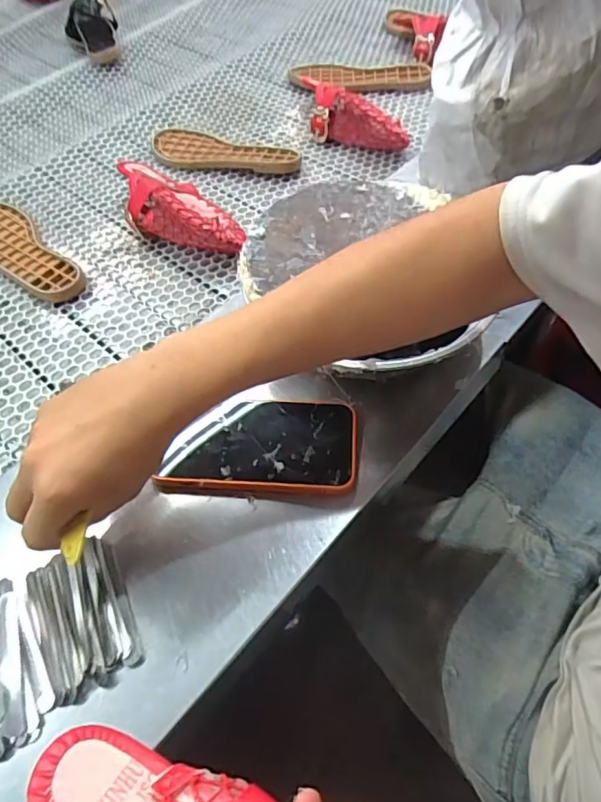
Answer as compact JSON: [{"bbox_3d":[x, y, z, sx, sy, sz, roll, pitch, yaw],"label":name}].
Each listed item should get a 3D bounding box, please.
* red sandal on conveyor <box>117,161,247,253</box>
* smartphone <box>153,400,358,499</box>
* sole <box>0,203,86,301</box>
[{"bbox_3d":[-0.154,-0.229,0.605,0.203,0.057,0.090,36,66,22],"label":"red sandal on conveyor"},{"bbox_3d":[-0.031,0.037,0.410,0.149,0.011,0.084,1,58,3],"label":"smartphone"},{"bbox_3d":[-0.334,-0.177,0.600,0.074,0.015,0.215,-40,65,-21],"label":"sole"}]

